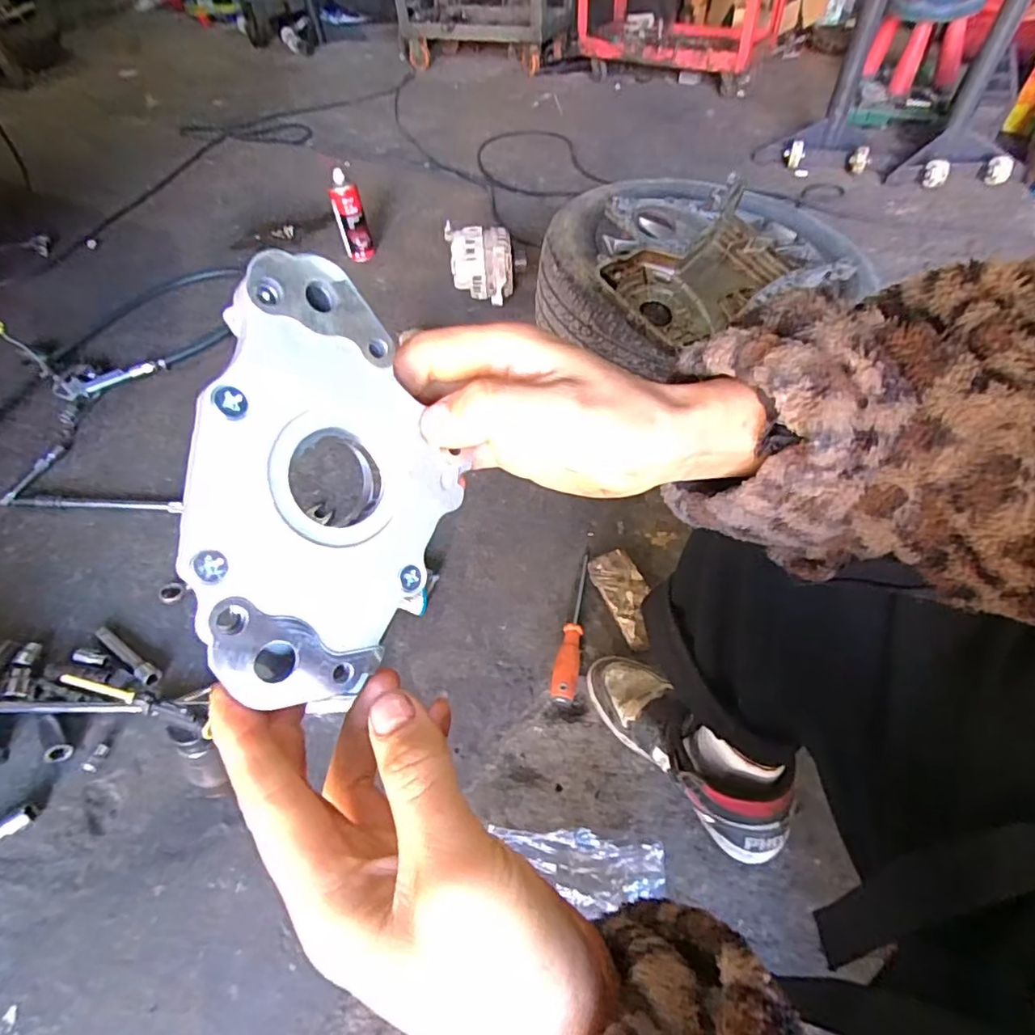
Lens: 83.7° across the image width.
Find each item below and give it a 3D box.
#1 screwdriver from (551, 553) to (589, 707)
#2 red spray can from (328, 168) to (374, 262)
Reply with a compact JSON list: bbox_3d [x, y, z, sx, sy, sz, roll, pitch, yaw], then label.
[{"bbox_3d":[0.084,0.148,0.828,0.033,0.035,0.251,9,51,9],"label":"screwdriver"},{"bbox_3d":[-0.400,-0.718,1.389,0.073,0.220,0.079,0,52,0],"label":"red spray can"}]

